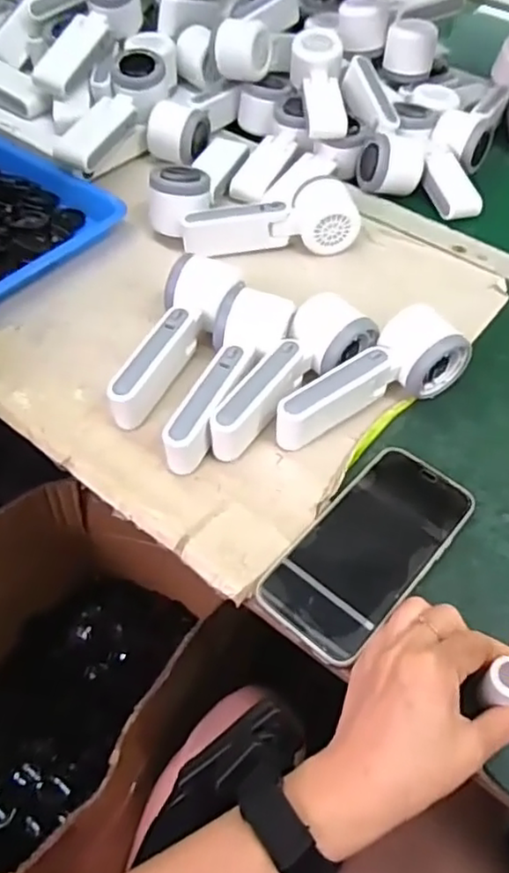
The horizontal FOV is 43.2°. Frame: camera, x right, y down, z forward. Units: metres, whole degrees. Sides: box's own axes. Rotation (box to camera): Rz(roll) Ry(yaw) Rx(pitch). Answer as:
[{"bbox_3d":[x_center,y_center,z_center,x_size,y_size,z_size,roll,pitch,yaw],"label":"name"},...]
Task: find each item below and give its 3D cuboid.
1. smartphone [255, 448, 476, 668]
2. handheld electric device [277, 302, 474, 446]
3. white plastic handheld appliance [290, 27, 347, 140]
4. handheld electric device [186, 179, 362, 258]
[{"bbox_3d":[0.077,0.073,0.429,0.077,0.009,0.159,35,58,22],"label":"smartphone"},{"bbox_3d":[0.088,-0.042,0.489,0.166,0.051,0.056,-30,59,-24],"label":"handheld electric device"},{"bbox_3d":[0.071,-0.389,0.724,0.060,0.069,0.169,3,51,-1],"label":"white plastic handheld appliance"},{"bbox_3d":[0.014,-0.206,0.614,0.160,0.046,0.056,-10,53,-11],"label":"handheld electric device"}]

